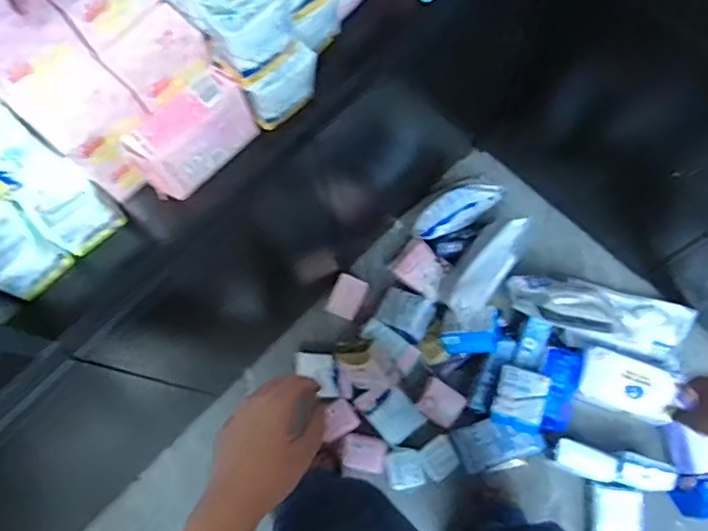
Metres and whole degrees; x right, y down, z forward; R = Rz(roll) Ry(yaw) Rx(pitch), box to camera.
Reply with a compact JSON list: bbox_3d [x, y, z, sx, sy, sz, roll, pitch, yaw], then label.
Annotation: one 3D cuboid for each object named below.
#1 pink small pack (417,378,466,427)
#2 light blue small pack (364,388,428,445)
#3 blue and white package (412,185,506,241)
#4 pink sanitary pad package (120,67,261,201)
[{"bbox_3d":[0.181,0.285,1.233,0.087,0.019,0.074,36,74,11],"label":"pink small pack"},{"bbox_3d":[0.089,0.318,1.240,0.092,0.015,0.093,-42,76,-13],"label":"light blue small pack"},{"bbox_3d":[0.238,-0.127,1.335,0.217,0.047,0.083,-24,73,-9],"label":"blue and white package"},{"bbox_3d":[-0.179,-0.144,0.663,0.053,0.092,0.139,43,76,13],"label":"pink sanitary pad package"}]

